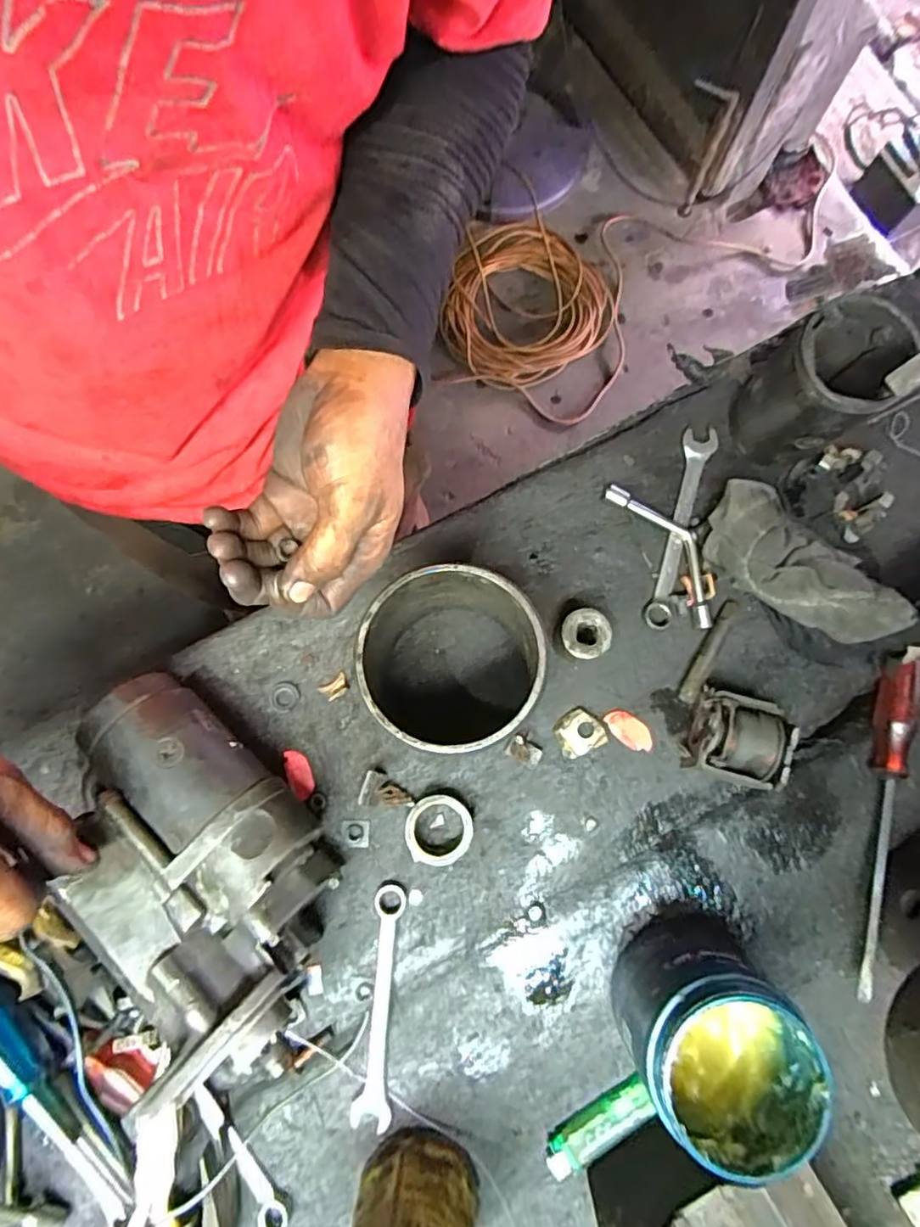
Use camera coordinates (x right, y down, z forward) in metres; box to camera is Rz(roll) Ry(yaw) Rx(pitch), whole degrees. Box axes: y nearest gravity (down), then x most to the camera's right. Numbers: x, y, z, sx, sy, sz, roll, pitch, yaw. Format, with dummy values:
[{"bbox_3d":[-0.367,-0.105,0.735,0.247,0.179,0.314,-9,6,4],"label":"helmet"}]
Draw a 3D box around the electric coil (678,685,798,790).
[{"bbox_3d":[0.190,0.086,0.418,0.060,0.046,0.058,16,79,3],"label":"electric coil"}]

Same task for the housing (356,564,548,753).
[{"bbox_3d":[-0.005,0.035,0.395,0.102,0.118,0.103,0,79,0],"label":"housing"}]

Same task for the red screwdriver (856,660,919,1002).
[{"bbox_3d":[0.286,0.140,0.414,0.023,0.023,0.218,15,79,3],"label":"red screwdriver"}]

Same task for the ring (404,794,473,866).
[{"bbox_3d":[-0.014,0.148,0.421,0.045,0.019,0.045,0,79,0],"label":"ring"}]

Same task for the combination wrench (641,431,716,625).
[{"bbox_3d":[0.170,-0.067,0.469,0.023,0.007,0.166,15,79,3],"label":"combination wrench"}]

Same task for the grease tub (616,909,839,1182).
[{"bbox_3d":[0.146,0.246,0.356,0.090,0.100,0.095,0,79,0],"label":"grease tub"}]

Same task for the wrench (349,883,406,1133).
[{"bbox_3d":[-0.052,0.258,0.404,0.024,0.007,0.145,5,79,1],"label":"wrench"}]

